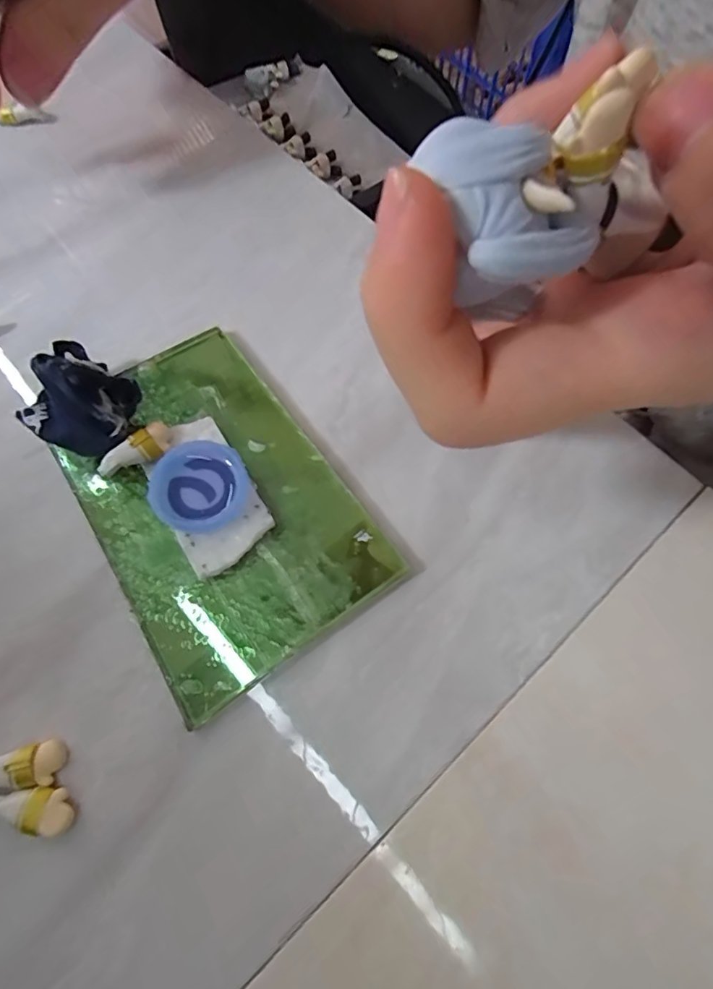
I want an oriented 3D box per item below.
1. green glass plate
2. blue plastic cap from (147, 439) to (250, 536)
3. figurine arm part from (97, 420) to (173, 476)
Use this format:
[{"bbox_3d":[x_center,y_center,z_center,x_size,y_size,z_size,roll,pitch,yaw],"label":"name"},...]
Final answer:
[{"bbox_3d":[-0.042,0.000,0.149,0.067,0.010,0.101,-33,73,-12],"label":"green glass plate"},{"bbox_3d":[-0.044,-0.002,0.147,0.027,0.005,0.026,0,69,0],"label":"blue plastic cap"},{"bbox_3d":[-0.062,-0.012,0.147,0.007,0.008,0.021,43,74,14],"label":"figurine arm part"}]

